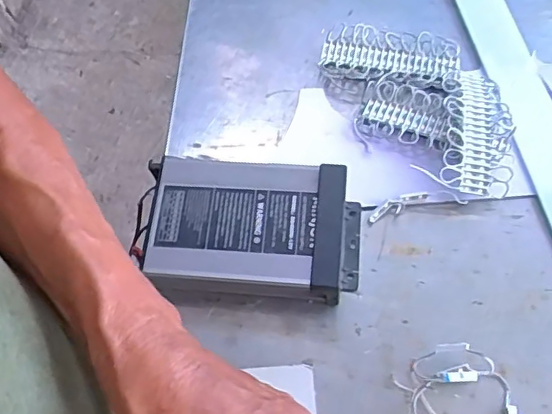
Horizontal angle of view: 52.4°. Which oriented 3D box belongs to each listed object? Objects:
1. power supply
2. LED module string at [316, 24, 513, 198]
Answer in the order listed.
[{"bbox_3d":[-0.022,0.023,0.487,0.183,0.054,0.113,4,64,6],"label":"power supply"},{"bbox_3d":[0.133,-0.101,0.552,0.192,0.026,0.165,13,65,10],"label":"LED module string"}]

